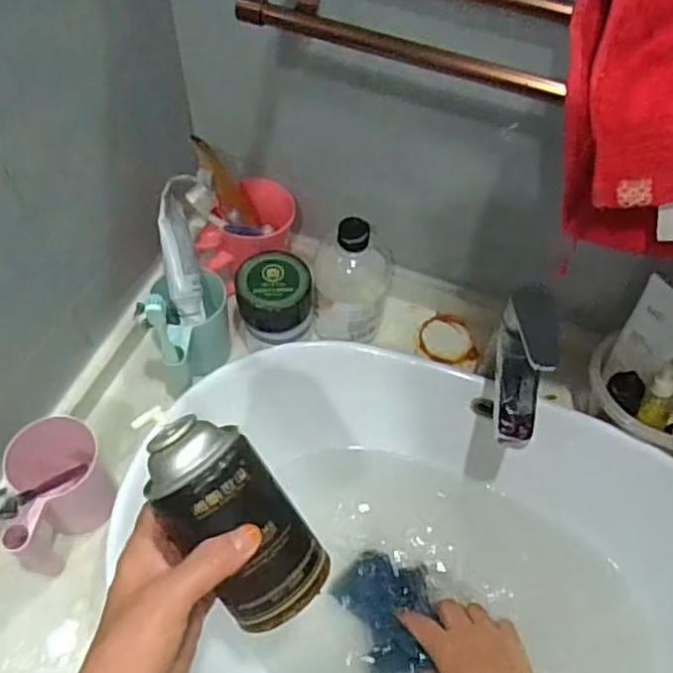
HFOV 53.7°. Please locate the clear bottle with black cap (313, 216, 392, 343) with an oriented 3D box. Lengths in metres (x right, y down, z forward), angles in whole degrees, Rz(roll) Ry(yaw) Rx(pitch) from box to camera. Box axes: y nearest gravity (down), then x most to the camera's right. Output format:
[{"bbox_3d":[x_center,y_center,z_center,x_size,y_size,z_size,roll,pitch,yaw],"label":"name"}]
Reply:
[{"bbox_3d":[0.015,-0.049,0.688,0.077,0.150,0.068,8,57,2],"label":"clear bottle with black cap"}]

